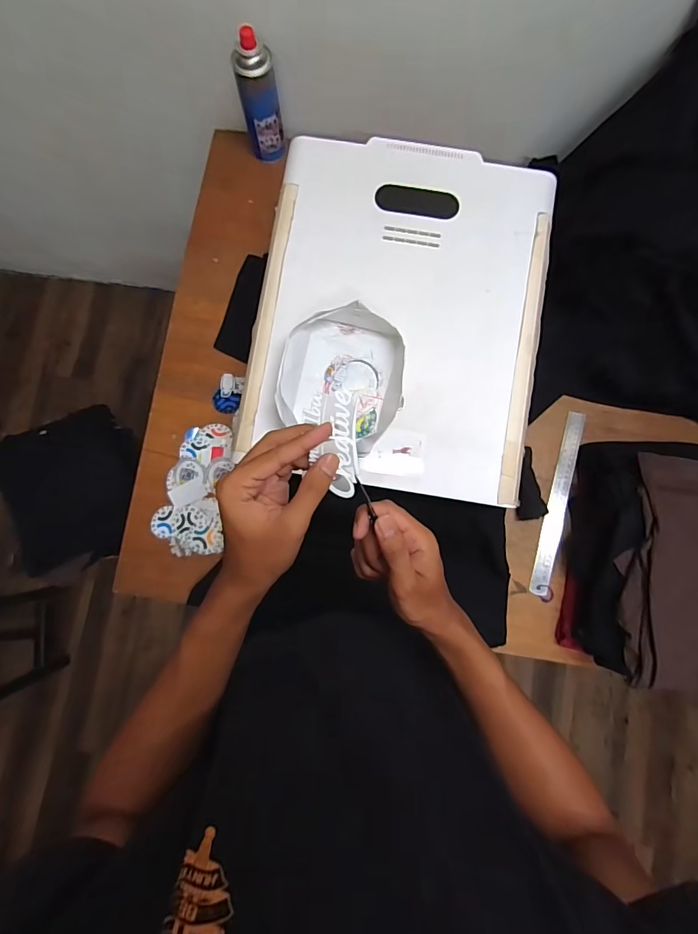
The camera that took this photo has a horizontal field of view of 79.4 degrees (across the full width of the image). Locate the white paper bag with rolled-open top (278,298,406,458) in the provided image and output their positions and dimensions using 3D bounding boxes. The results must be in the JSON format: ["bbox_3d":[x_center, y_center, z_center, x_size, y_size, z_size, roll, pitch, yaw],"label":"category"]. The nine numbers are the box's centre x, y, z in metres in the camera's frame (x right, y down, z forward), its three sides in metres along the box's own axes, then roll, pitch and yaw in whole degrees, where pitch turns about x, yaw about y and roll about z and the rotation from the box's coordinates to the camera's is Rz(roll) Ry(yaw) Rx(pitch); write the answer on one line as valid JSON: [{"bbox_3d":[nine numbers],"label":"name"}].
[{"bbox_3d":[-0.007,-0.122,0.566,0.165,0.044,0.175,20,83,1],"label":"white paper bag with rolled-open top"}]

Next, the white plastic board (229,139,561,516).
[{"bbox_3d":[0.073,-0.224,0.598,0.395,0.028,0.493,10,83,0],"label":"white plastic board"}]

